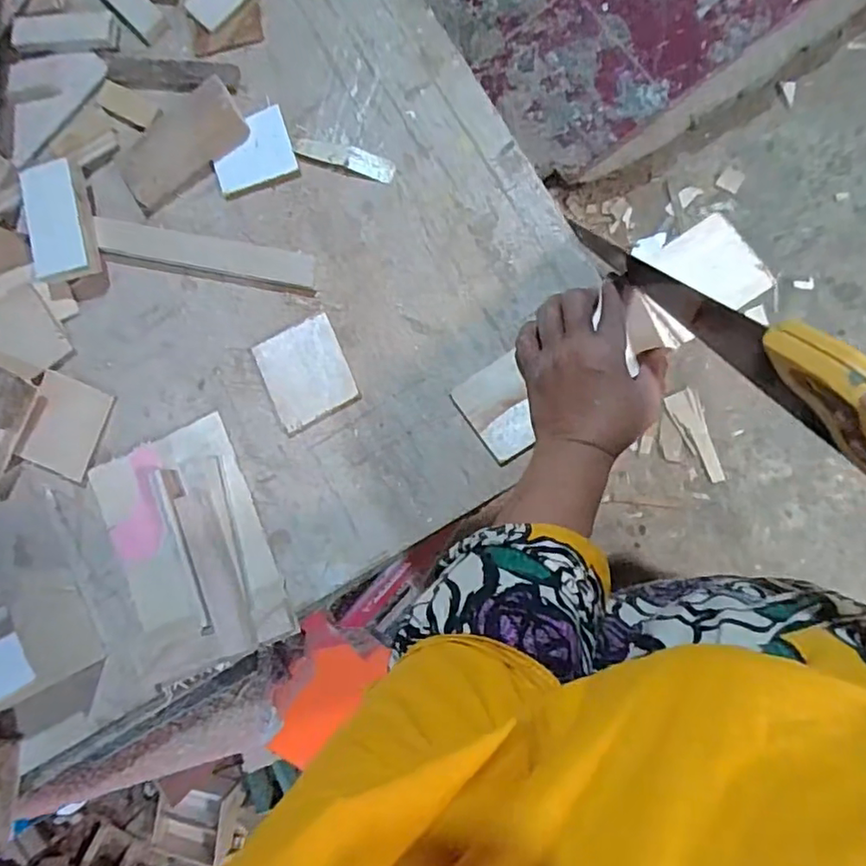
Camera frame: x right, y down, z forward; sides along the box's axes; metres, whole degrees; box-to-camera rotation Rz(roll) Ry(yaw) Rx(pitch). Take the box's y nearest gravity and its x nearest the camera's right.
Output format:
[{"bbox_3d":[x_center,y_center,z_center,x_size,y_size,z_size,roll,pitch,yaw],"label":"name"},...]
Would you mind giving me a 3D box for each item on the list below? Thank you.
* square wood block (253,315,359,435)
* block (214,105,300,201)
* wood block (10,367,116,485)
[{"bbox_3d":[-0.111,-0.051,0.516,0.074,0.006,0.085,-25,82,8],"label":"square wood block"},{"bbox_3d":[-0.162,-0.249,0.528,0.073,0.008,0.061,-19,83,9],"label":"block"},{"bbox_3d":[-0.342,-0.005,0.547,0.069,0.012,0.086,20,90,11],"label":"wood block"}]

